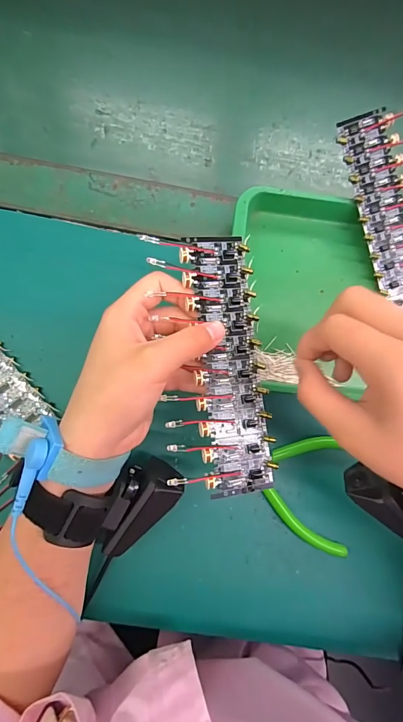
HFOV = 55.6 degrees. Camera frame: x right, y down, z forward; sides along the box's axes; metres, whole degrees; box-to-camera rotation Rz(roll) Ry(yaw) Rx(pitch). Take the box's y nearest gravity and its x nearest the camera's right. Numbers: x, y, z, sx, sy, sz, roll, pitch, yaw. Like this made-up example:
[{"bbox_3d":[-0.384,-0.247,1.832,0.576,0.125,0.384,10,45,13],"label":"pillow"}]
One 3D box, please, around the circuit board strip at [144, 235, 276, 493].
[{"bbox_3d":[0.010,0.001,0.234,0.062,0.021,0.160,-6,85,-5],"label":"circuit board strip"}]

